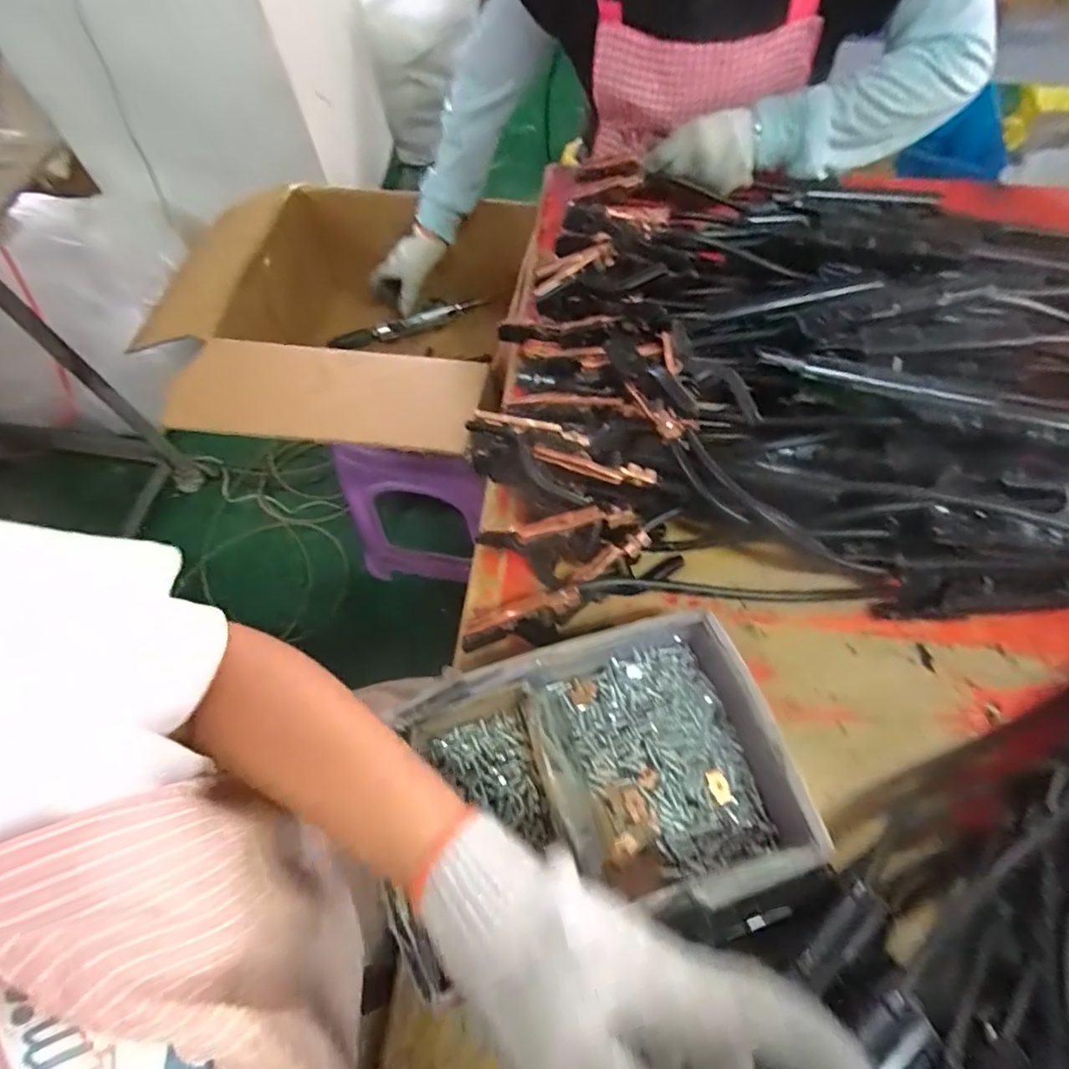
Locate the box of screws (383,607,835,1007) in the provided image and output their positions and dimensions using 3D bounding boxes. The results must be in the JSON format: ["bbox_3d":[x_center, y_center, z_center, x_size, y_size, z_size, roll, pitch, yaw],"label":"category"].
[{"bbox_3d":[0.027,0.169,0.377,0.264,0.069,0.172,-15,64,-7],"label":"box of screws"}]

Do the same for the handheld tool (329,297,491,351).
[{"bbox_3d":[-0.223,-0.379,0.997,0.285,0.032,0.028,-16,64,-7],"label":"handheld tool"}]

